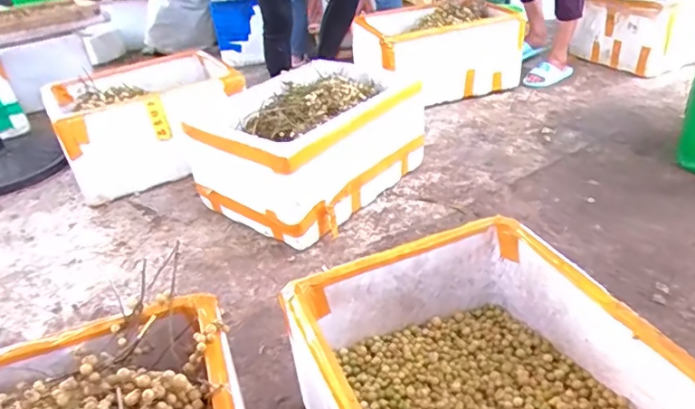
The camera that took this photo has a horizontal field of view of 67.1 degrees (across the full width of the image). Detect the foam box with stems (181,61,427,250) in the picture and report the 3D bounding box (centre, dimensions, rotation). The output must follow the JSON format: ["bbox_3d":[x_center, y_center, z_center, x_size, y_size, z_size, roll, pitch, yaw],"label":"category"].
[{"bbox_3d":[-0.105,-0.181,1.562,0.424,0.303,0.607,20,40,36],"label":"foam box with stems"}]

